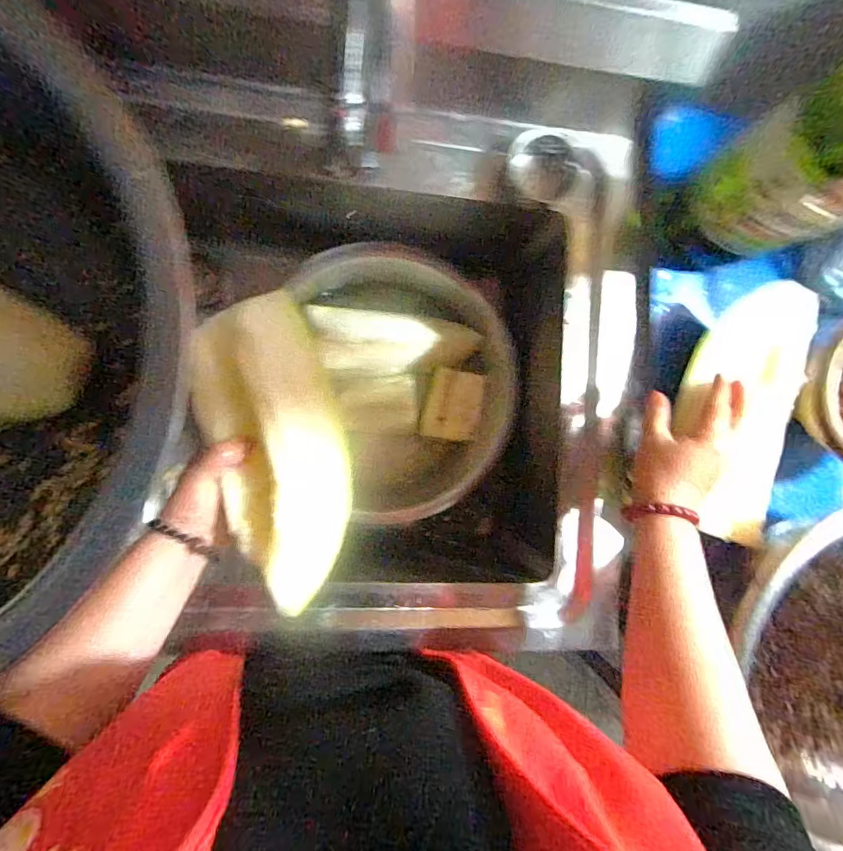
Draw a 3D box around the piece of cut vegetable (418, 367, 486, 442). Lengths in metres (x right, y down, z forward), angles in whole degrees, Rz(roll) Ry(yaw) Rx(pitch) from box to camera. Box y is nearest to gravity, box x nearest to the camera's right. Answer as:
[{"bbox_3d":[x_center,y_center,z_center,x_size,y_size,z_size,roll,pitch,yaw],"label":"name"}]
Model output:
[{"bbox_3d":[0.045,-0.030,0.706,0.080,0.018,0.099,11,88,-9],"label":"piece of cut vegetable"}]

